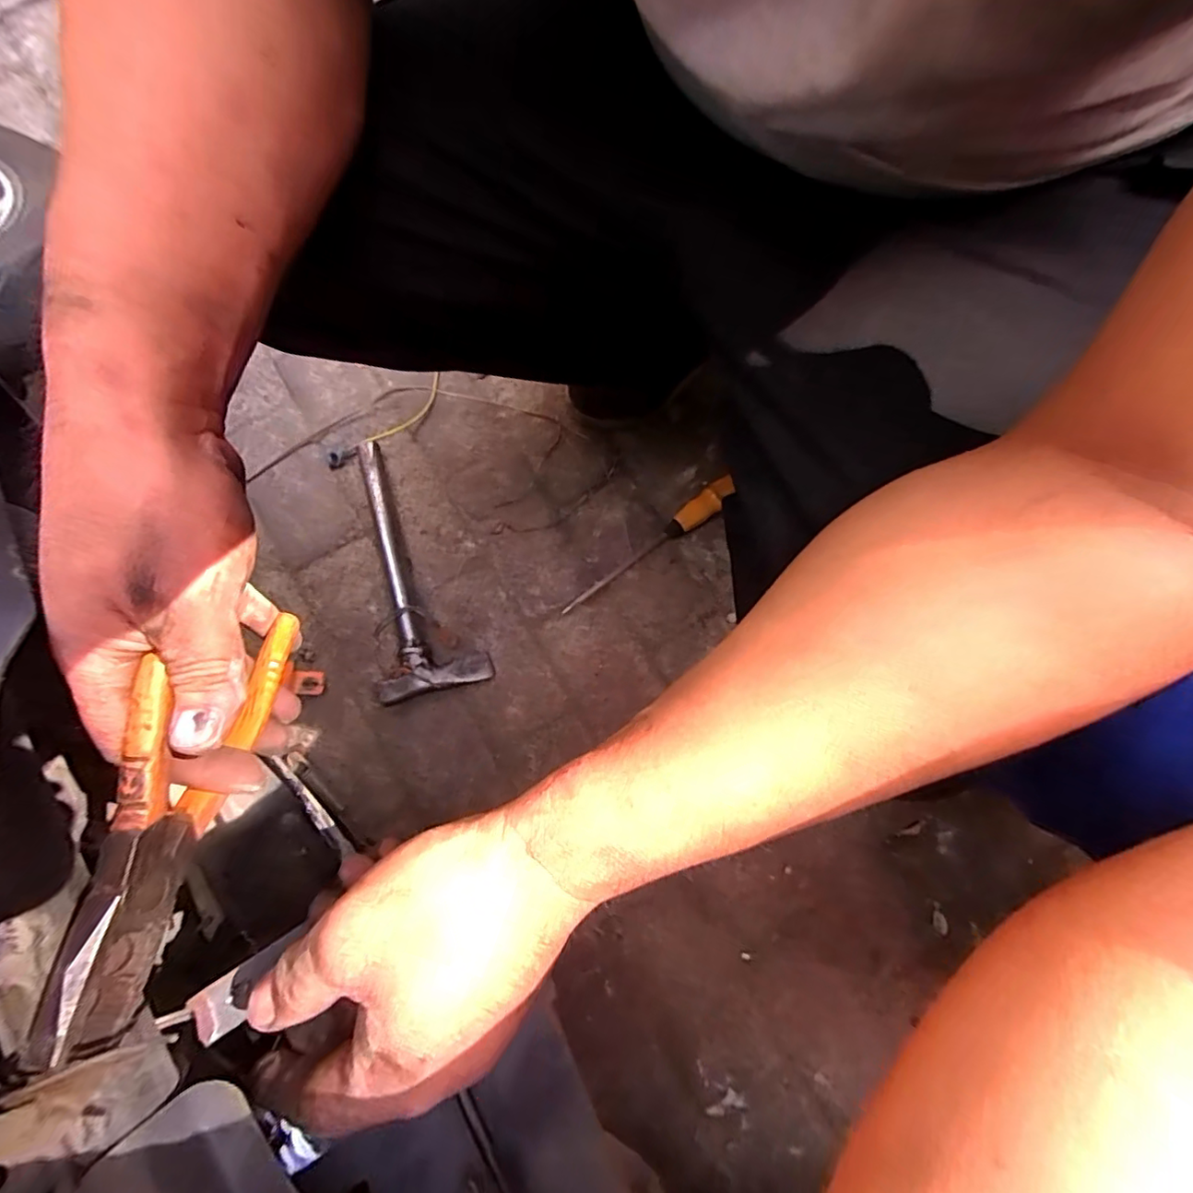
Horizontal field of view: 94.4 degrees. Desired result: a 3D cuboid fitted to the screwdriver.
[{"bbox_3d":[0.056,-0.063,0.629,0.233,0.037,0.030,-31,72,-8],"label":"screwdriver"}]

